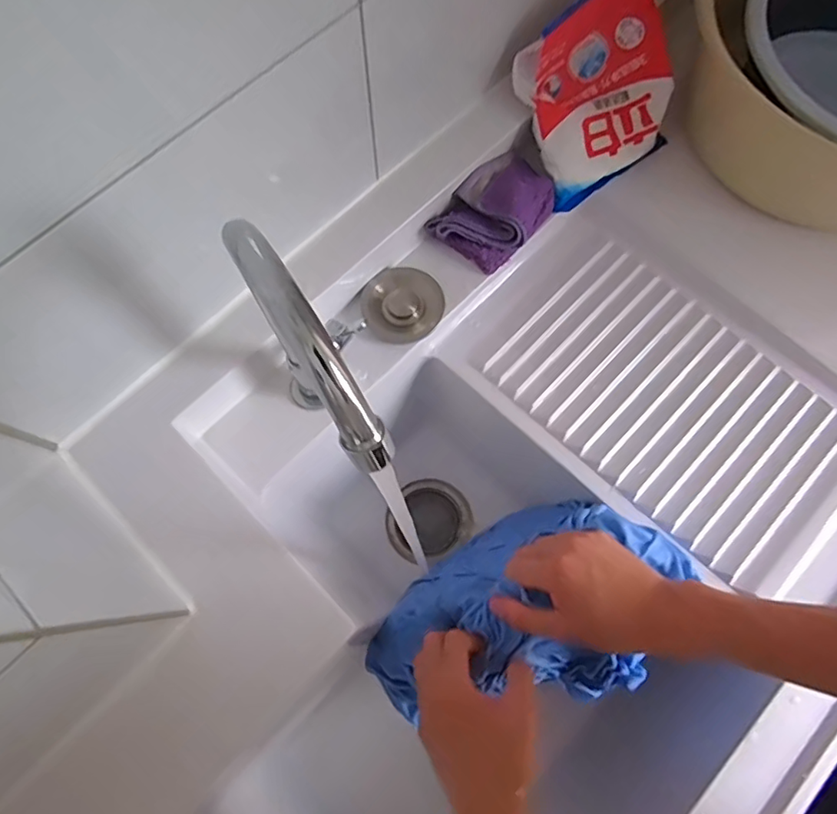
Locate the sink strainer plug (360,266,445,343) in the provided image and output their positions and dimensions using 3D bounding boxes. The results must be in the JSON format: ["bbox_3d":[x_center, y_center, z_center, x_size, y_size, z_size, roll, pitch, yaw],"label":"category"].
[{"bbox_3d":[-0.018,-0.104,0.570,0.084,0.029,0.069,-16,114,-25],"label":"sink strainer plug"}]

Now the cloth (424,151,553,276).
[{"bbox_3d":[0.085,-0.204,0.591,0.087,0.061,0.133,42,77,12],"label":"cloth"}]

